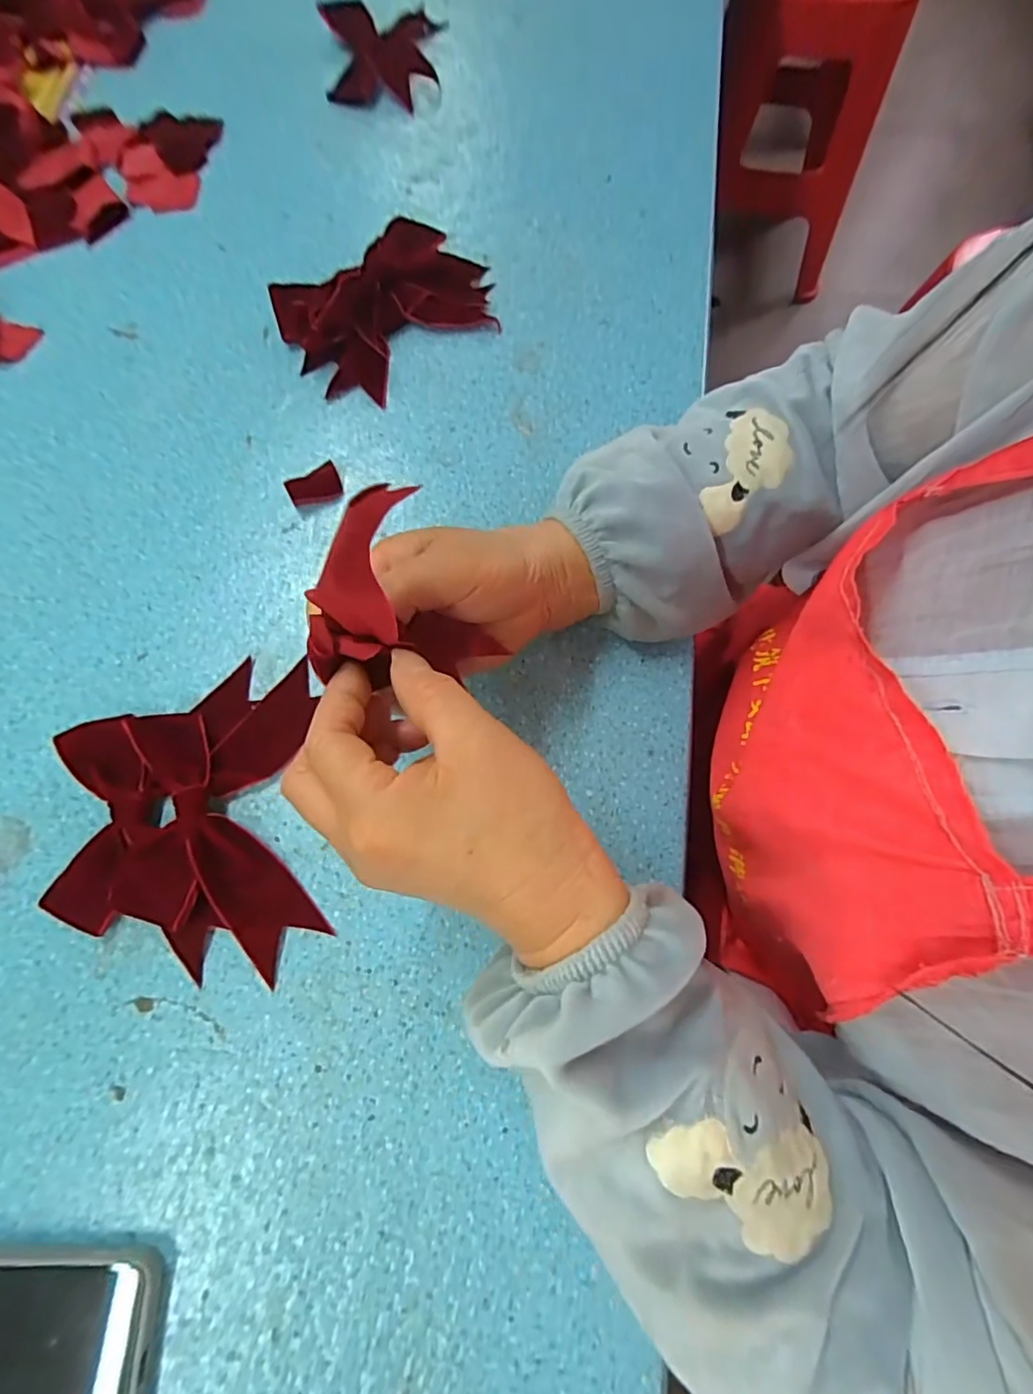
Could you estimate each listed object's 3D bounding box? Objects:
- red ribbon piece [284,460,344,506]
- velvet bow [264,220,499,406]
[{"bbox_3d":[-0.131,-0.137,0.380,0.034,0.004,0.026,-28,76,-9],"label":"red ribbon piece"},{"bbox_3d":[-0.088,-0.279,0.405,0.150,0.035,0.116,-32,76,-10],"label":"velvet bow"}]

